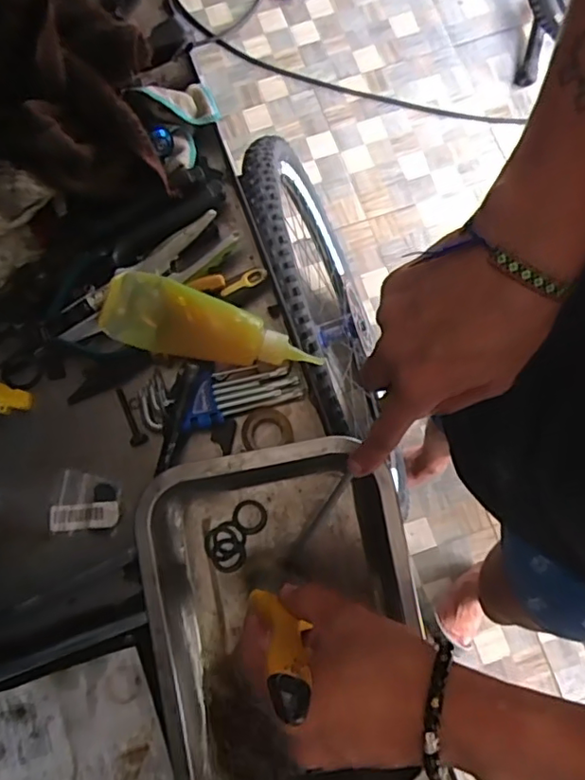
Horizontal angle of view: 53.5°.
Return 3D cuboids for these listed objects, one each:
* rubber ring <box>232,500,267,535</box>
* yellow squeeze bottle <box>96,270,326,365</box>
[{"bbox_3d":[-0.034,0.100,0.455,0.027,0.004,0.027,0,91,-6],"label":"rubber ring"},{"bbox_3d":[-0.064,-0.051,0.480,0.175,0.046,0.058,11,78,3],"label":"yellow squeeze bottle"}]

